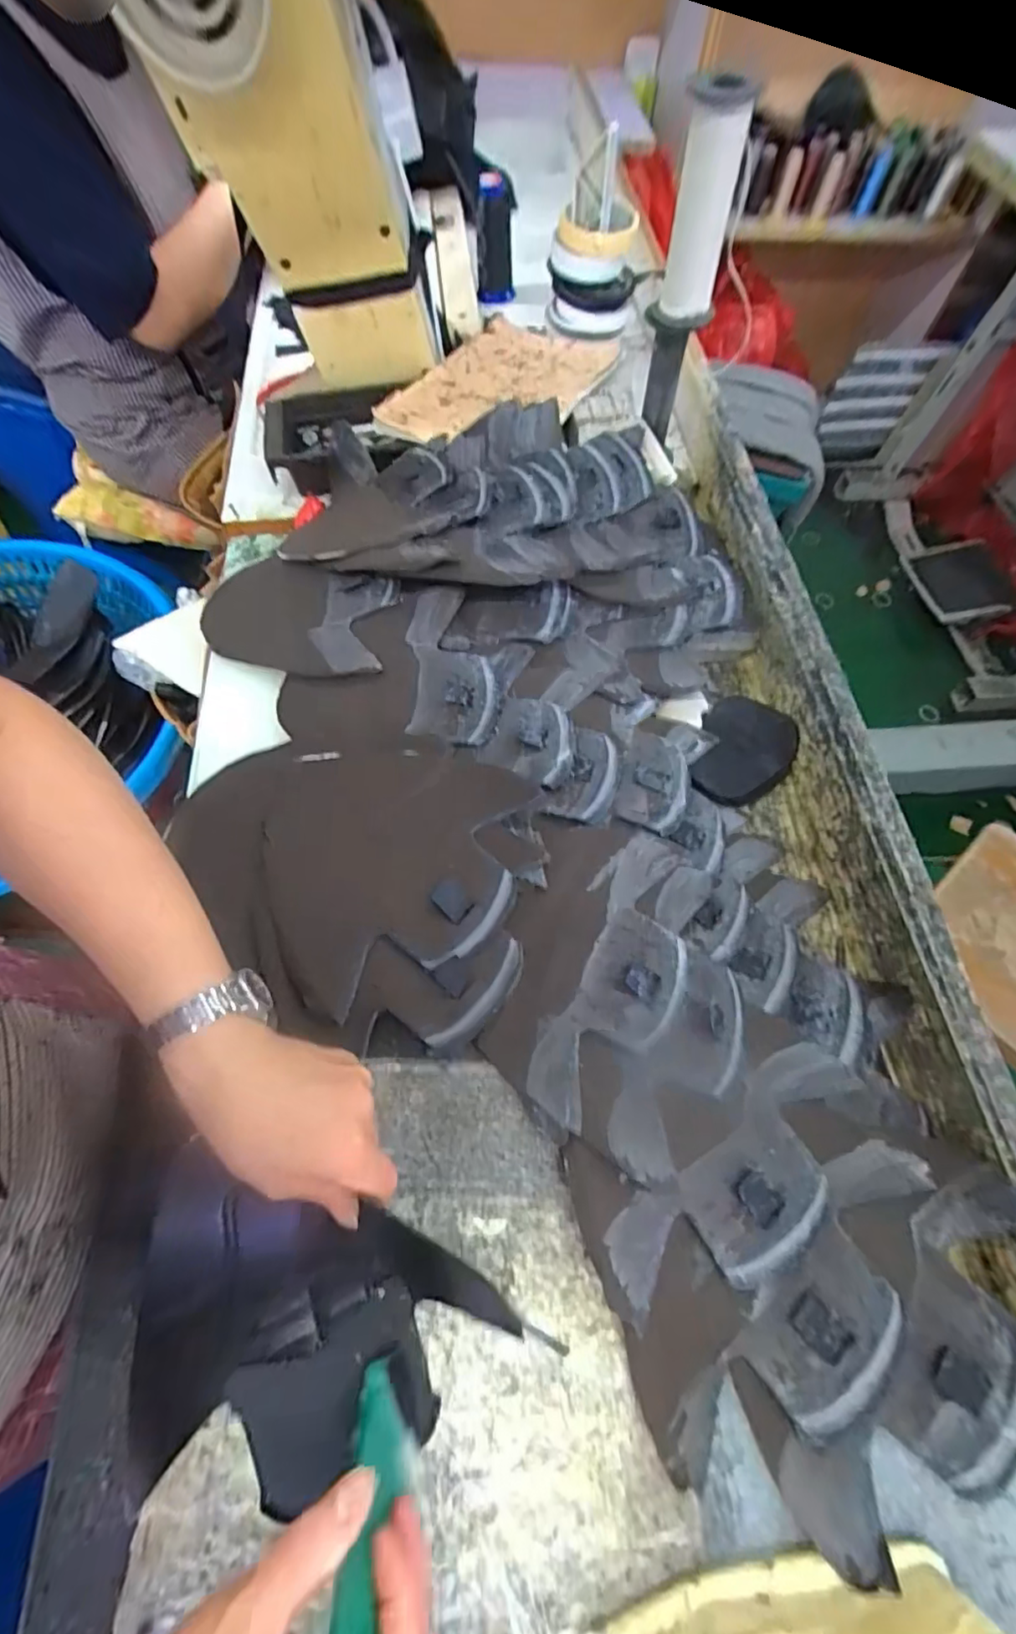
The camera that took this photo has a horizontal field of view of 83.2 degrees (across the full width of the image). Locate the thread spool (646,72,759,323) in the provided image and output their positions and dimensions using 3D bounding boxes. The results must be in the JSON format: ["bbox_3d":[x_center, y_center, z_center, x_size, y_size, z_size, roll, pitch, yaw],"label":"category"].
[{"bbox_3d":[0.159,-0.507,0.482,0.054,0.156,0.059,1,66,-2],"label":"thread spool"}]

